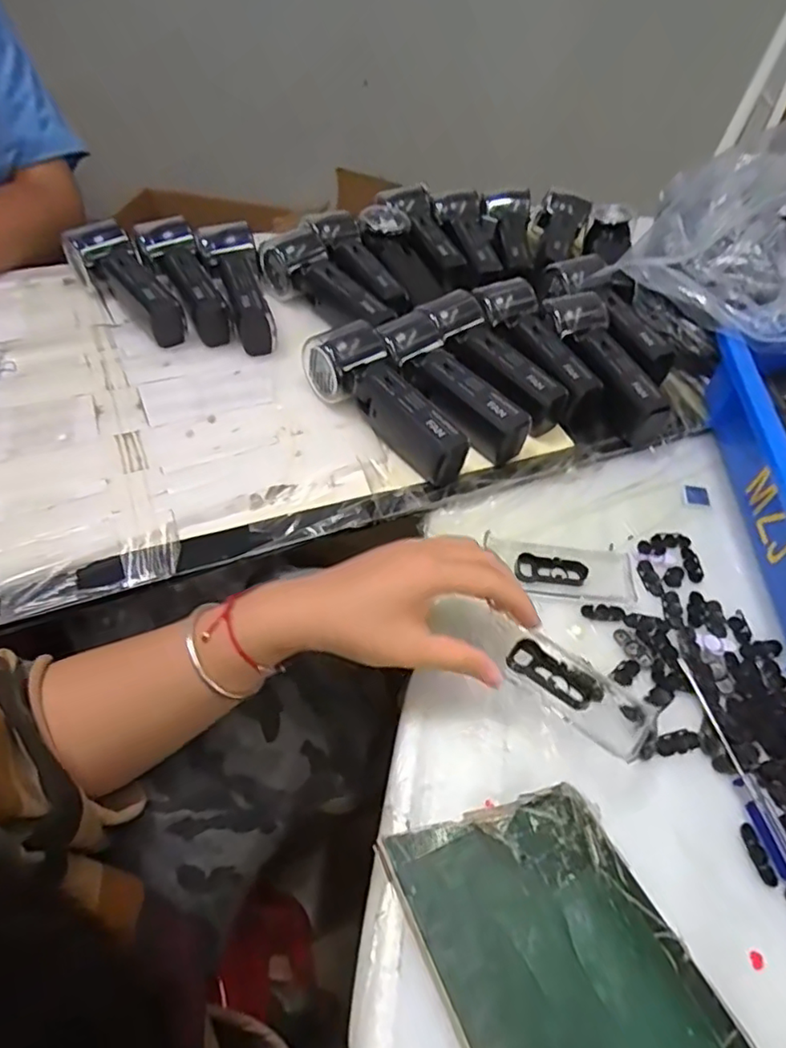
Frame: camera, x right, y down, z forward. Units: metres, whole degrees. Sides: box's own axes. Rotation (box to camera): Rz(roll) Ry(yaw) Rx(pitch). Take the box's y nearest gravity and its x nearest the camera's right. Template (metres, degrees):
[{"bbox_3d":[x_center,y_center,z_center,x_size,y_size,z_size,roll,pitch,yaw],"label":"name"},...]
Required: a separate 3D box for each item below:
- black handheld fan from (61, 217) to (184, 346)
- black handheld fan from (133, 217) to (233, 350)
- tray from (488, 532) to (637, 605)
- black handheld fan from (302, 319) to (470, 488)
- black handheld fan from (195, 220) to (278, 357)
[{"bbox_3d":[-0.252,-0.228,0.563,0.057,0.050,0.163,-30,59,-25],"label":"black handheld fan"},{"bbox_3d":[-0.199,-0.233,0.565,0.054,0.044,0.154,-20,55,-20],"label":"black handheld fan"},{"bbox_3d":[0.122,0.031,0.425,0.107,0.012,0.044,6,51,0],"label":"tray"},{"bbox_3d":[-0.001,-0.104,0.479,0.162,0.048,0.067,37,57,23],"label":"black handheld fan"},{"bbox_3d":[-0.143,-0.229,0.565,0.054,0.041,0.160,-16,54,-17],"label":"black handheld fan"}]

